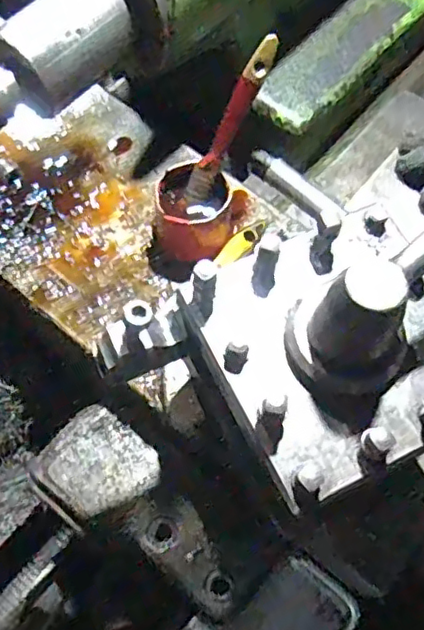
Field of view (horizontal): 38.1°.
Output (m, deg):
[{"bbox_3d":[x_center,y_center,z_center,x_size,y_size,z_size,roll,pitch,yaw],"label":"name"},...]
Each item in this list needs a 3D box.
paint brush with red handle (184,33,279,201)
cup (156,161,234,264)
[{"bbox_3d":[0.014,-0.145,0.464,0.019,0.133,0.015,40,34,14],"label":"paint brush with red handle"},{"bbox_3d":[-0.013,-0.085,0.516,0.060,0.061,0.057,1,66,-2],"label":"cup"}]

